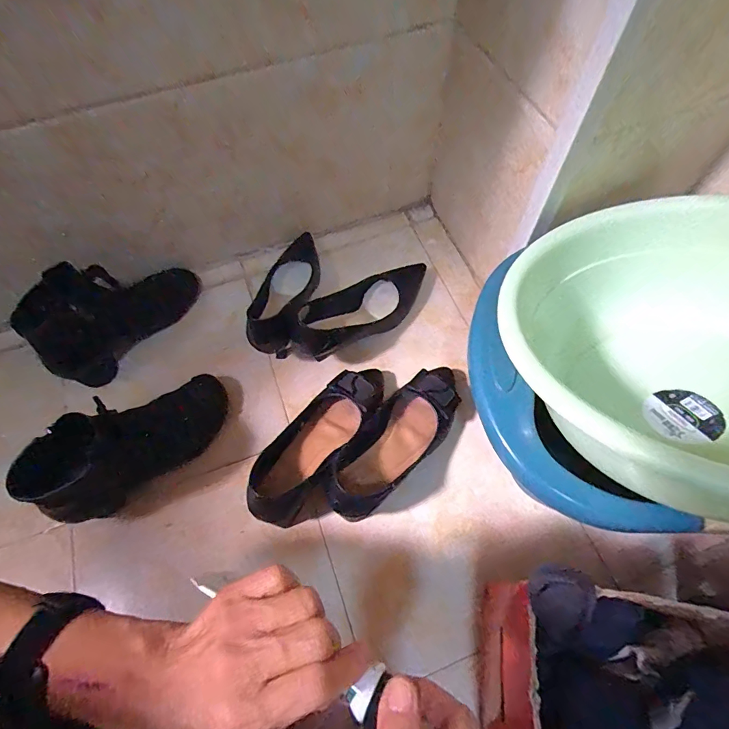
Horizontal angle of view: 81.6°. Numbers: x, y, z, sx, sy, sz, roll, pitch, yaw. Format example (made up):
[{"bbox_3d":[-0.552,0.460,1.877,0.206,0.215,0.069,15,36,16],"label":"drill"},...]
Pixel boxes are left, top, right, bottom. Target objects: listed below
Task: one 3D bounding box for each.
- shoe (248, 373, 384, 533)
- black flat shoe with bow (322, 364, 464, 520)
[{"bbox_3d":[-0.055,0.093,0.546,0.084,0.055,0.235,32,69,17],"label":"shoe"},{"bbox_3d":[0.043,0.094,0.536,0.089,0.053,0.232,38,71,19],"label":"black flat shoe with bow"}]

